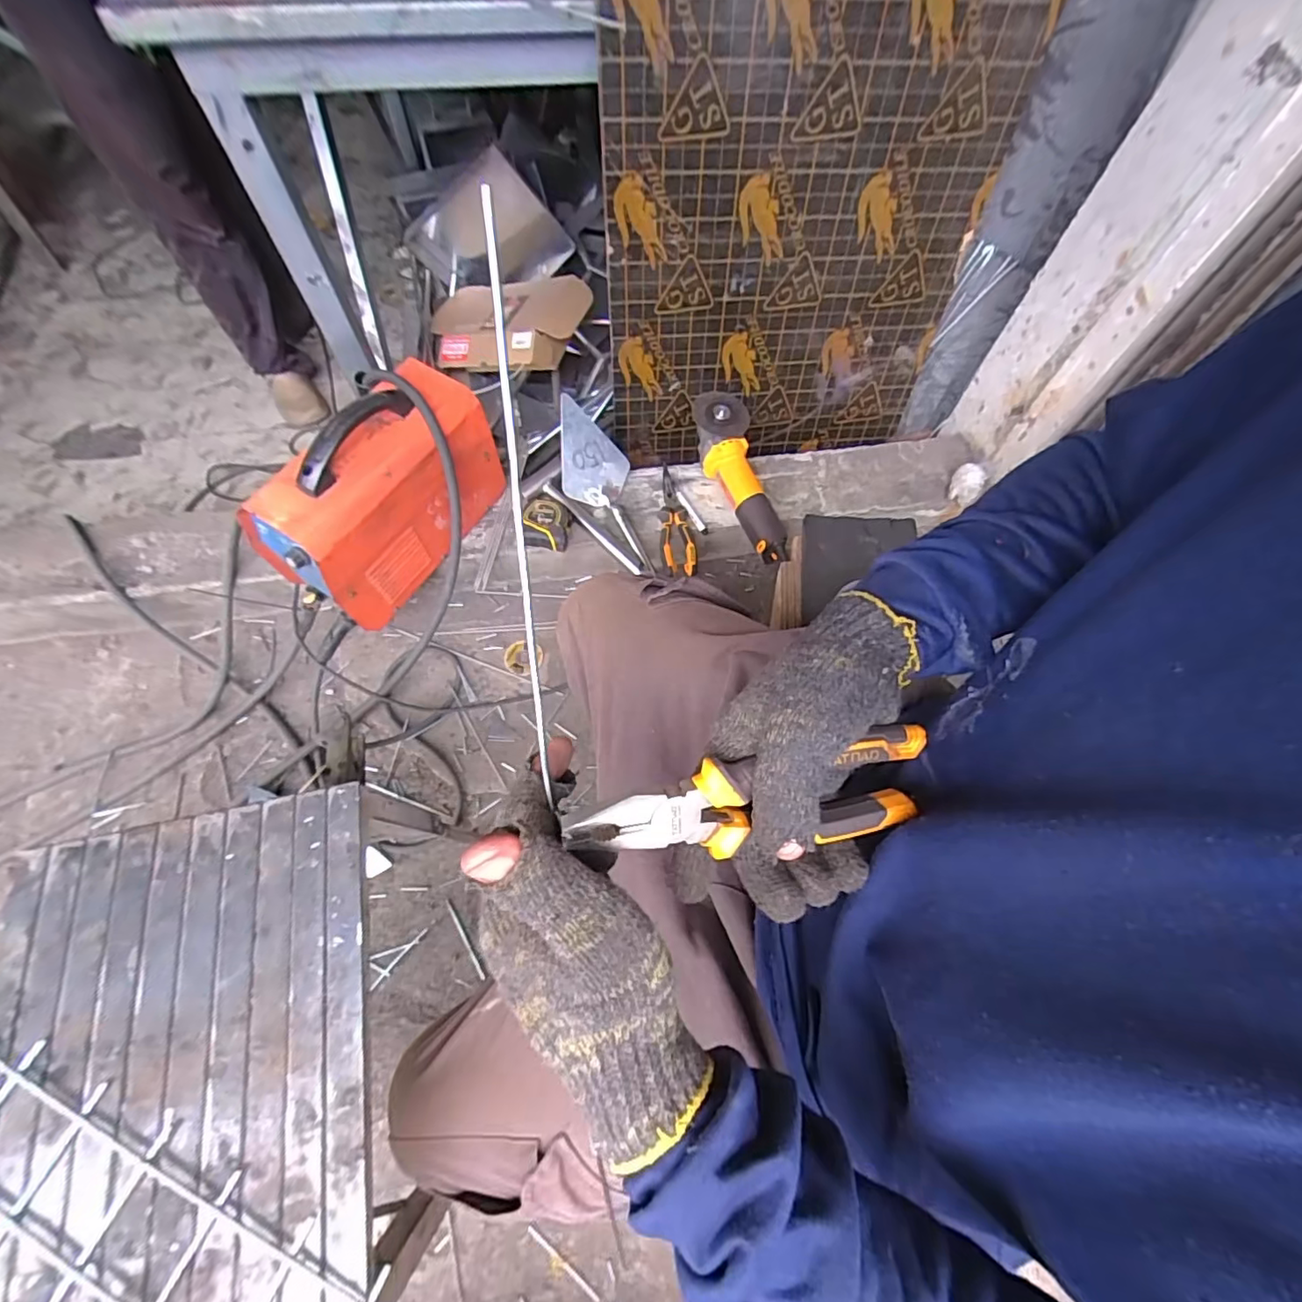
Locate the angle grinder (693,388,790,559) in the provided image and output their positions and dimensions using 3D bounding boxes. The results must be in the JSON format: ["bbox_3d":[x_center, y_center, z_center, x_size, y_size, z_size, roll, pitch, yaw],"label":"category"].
[{"bbox_3d":[0.156,-0.284,0.919,0.099,0.076,0.313,-19,84,-11],"label":"angle grinder"}]

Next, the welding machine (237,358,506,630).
[{"bbox_3d":[-0.379,-0.225,0.777,0.148,0.225,0.313,30,67,11],"label":"welding machine"}]

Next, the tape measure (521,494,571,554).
[{"bbox_3d":[-0.164,-0.207,0.881,0.069,0.036,0.093,3,65,-1],"label":"tape measure"}]

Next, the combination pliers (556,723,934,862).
[{"bbox_3d":[0.054,0.078,0.286,0.191,0.018,0.055,-7,109,-15],"label":"combination pliers"}]

